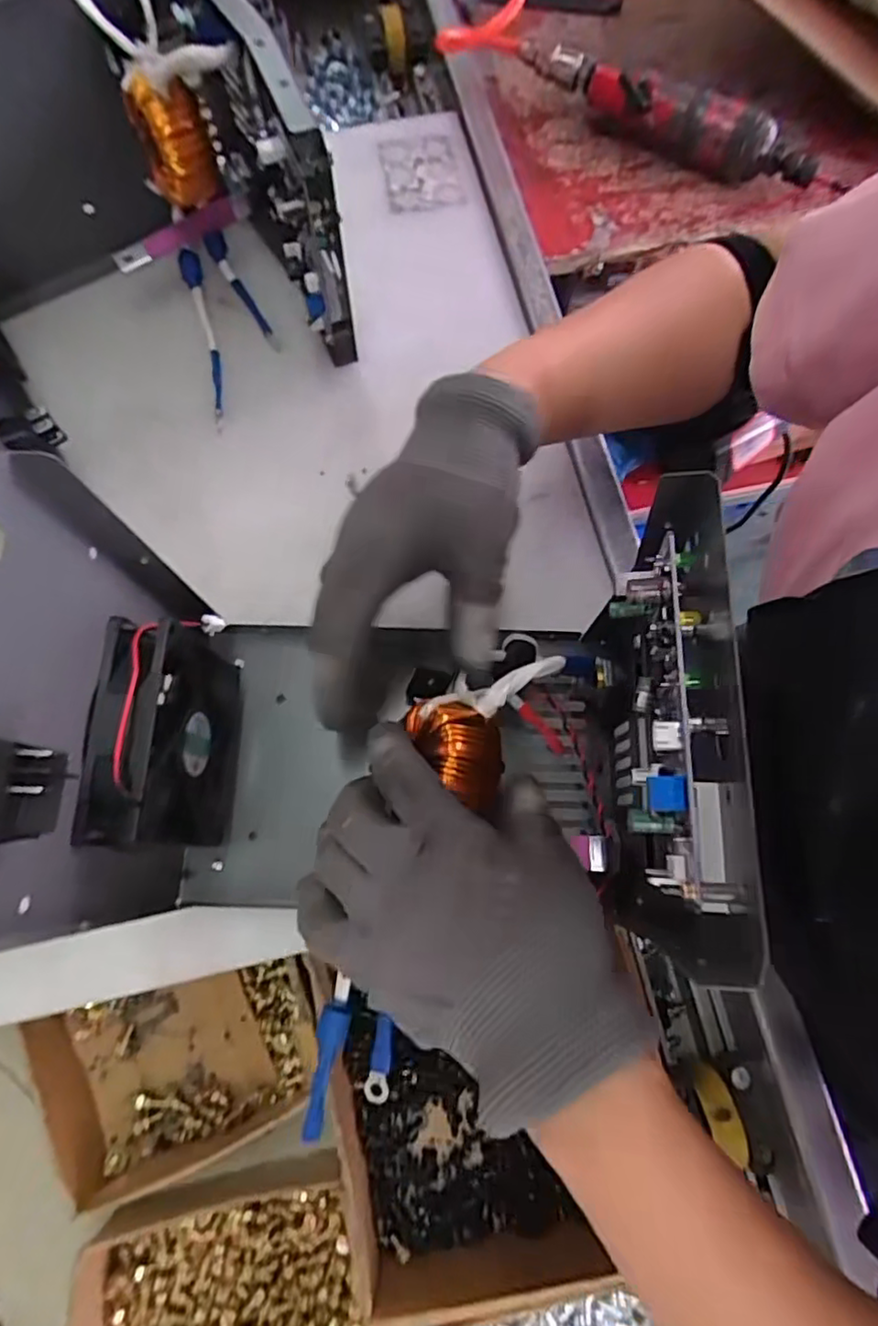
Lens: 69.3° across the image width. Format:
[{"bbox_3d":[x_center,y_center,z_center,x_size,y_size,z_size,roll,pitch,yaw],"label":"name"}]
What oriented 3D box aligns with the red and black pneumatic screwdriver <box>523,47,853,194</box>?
[{"bbox_3d":[0.179,-0.423,0.497,0.251,0.044,0.037,28,76,7],"label":"red and black pneumatic screwdriver"}]

